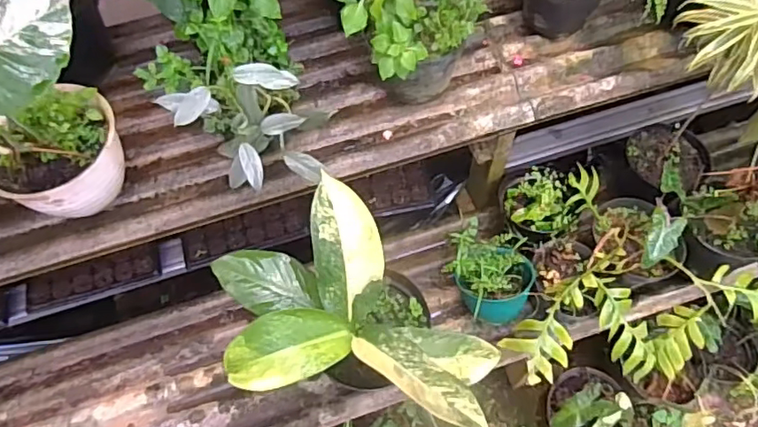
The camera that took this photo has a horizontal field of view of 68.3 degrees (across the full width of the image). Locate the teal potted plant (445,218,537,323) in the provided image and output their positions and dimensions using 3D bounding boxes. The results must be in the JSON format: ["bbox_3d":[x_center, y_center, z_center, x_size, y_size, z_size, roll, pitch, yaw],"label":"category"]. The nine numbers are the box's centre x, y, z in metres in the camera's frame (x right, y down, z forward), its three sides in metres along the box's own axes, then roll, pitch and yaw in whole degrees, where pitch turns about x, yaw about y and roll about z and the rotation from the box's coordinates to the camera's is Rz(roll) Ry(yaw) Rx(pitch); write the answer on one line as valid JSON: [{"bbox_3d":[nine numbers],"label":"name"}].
[{"bbox_3d":[0.221,0.115,1.116,0.167,0.143,0.161,-1,62,1],"label":"teal potted plant"}]

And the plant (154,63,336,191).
[{"bbox_3d":[-0.189,-0.106,0.874,0.192,0.247,0.117,-25,64,-11],"label":"plant"}]

